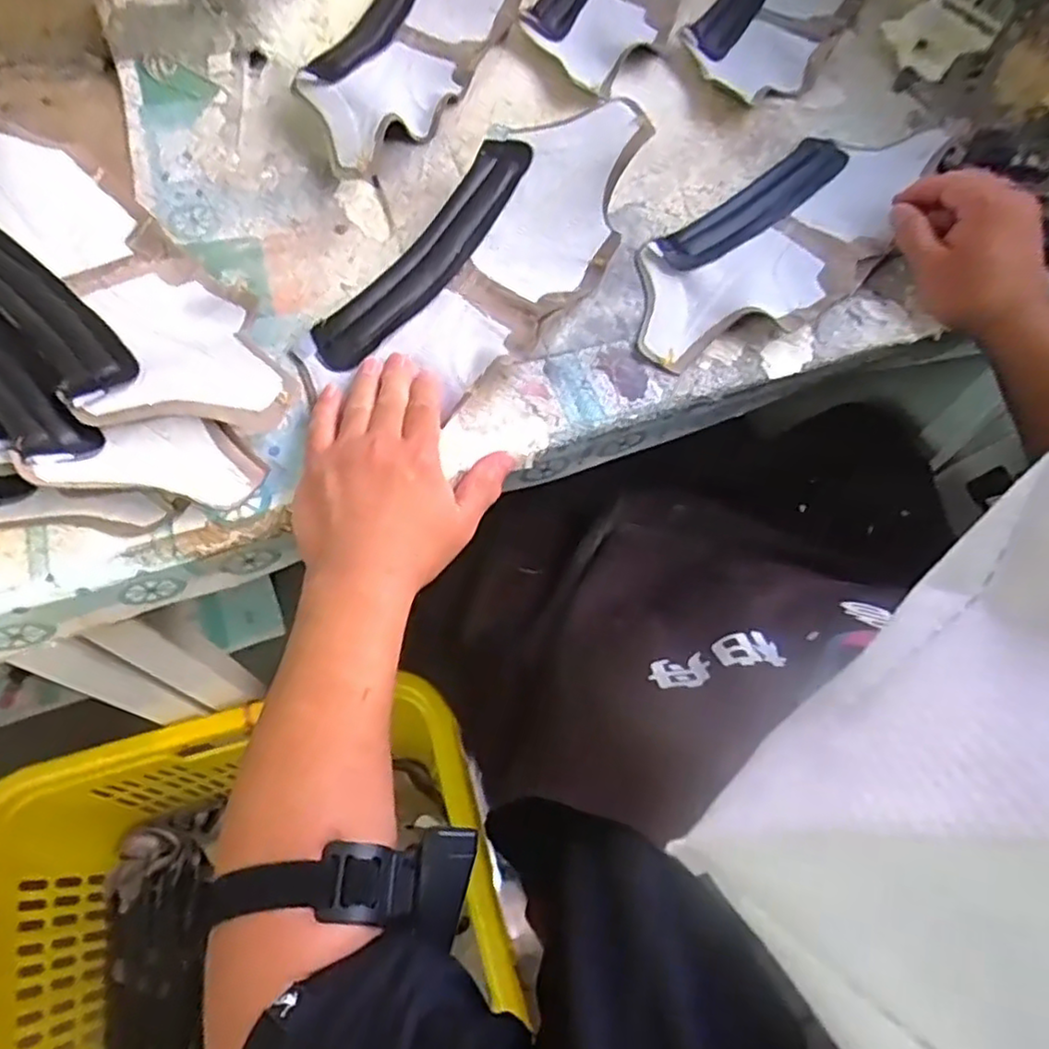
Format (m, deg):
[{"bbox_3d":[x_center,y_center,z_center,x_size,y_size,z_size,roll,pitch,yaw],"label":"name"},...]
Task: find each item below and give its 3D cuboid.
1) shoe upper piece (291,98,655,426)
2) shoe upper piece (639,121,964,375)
[{"bbox_3d":[-0.025,-0.199,0.529,0.306,0.059,0.138,-44,74,-8],"label":"shoe upper piece"},{"bbox_3d":[0.224,-0.243,0.564,0.355,0.021,0.132,-39,72,-15],"label":"shoe upper piece"}]

